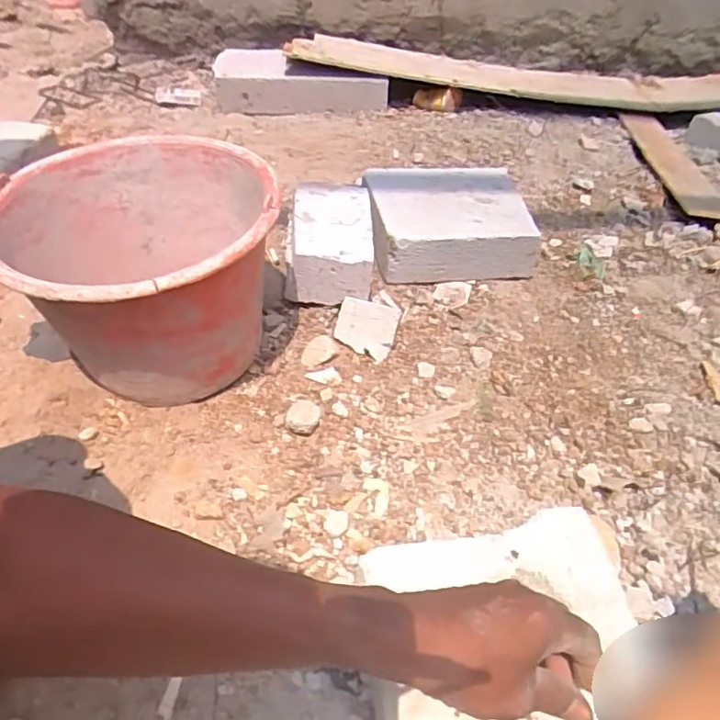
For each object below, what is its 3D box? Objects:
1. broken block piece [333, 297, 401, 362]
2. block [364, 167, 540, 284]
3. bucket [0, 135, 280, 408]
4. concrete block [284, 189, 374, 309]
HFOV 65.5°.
[{"bbox_3d":[0.007,-0.041,0.708,0.074,0.014,0.070,18,81,8],"label":"broken block piece"},{"bbox_3d":[0.129,-0.211,0.845,0.220,0.076,0.197,-4,49,-7],"label":"block"},{"bbox_3d":[-0.223,-0.087,0.606,0.257,0.205,0.267,3,46,-3],"label":"bucket"},{"bbox_3d":[-0.039,-0.166,0.779,0.112,0.085,0.199,3,48,-1],"label":"concrete block"}]

